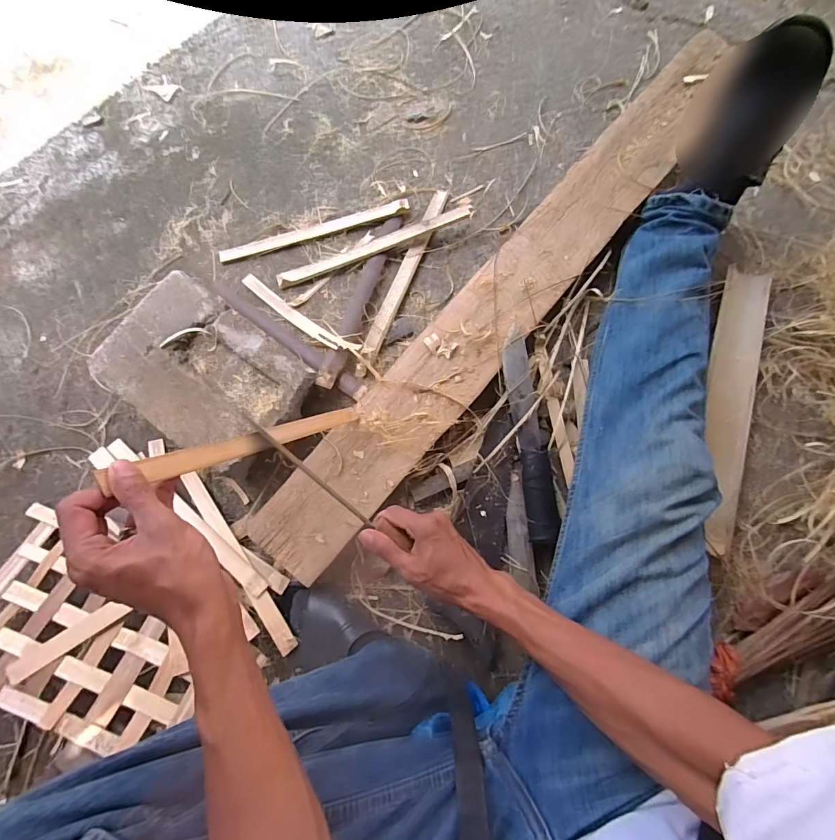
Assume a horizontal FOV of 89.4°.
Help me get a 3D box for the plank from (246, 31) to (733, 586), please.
[{"bbox_3d":[0.146,-0.187,0.648,0.146,0.021,1.031,43,85,9],"label":"plank"}]

